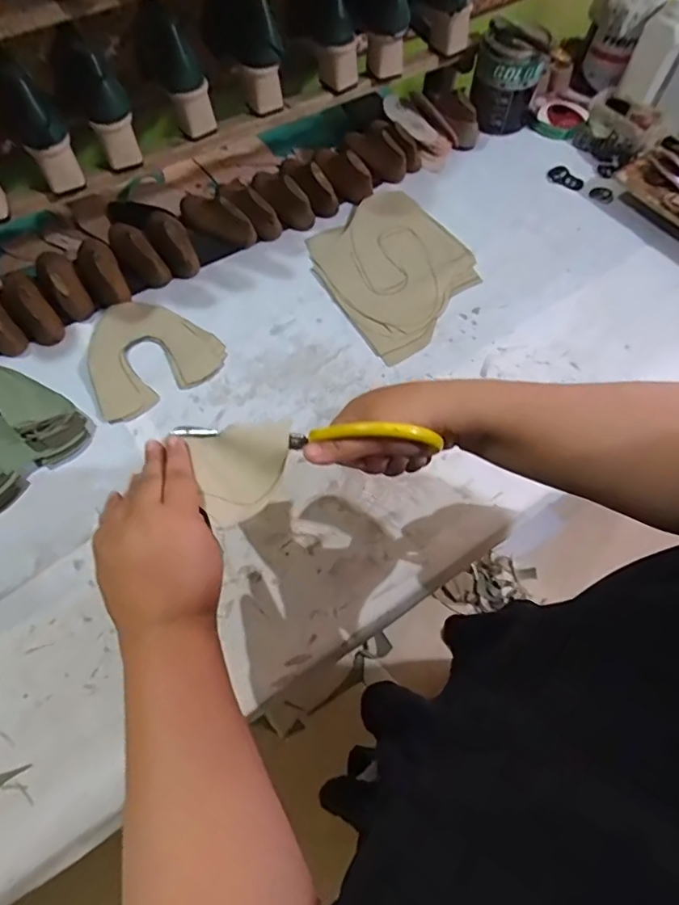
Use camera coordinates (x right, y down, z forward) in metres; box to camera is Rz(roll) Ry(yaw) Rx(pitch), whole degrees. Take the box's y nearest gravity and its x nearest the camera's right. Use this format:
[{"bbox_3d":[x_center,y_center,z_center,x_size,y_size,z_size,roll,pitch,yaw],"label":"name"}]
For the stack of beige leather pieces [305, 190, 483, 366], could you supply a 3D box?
[{"bbox_3d":[0.083,-0.277,0.785,0.220,0.009,0.258,-32,69,-15],"label":"stack of beige leather pieces"}]

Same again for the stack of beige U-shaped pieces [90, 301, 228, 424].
[{"bbox_3d":[-0.259,-0.142,0.713,0.169,0.008,0.163,-29,69,-14],"label":"stack of beige U-shaped pieces"}]

